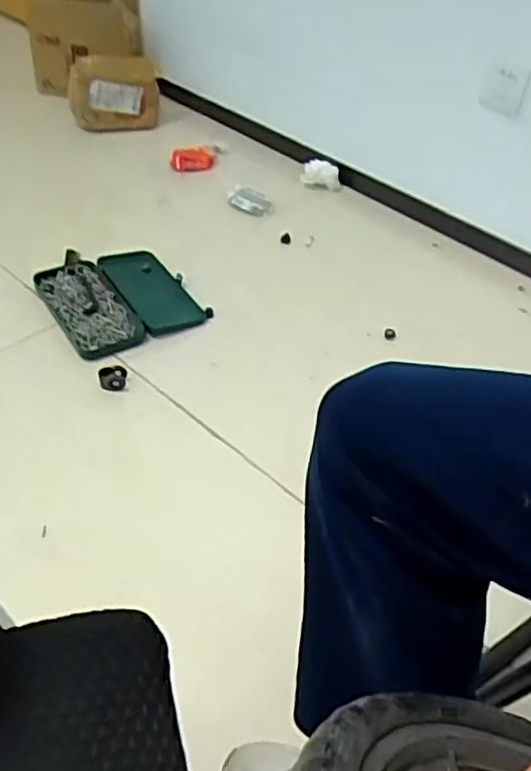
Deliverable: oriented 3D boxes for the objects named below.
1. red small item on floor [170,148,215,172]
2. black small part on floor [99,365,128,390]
[{"bbox_3d":[-0.169,-0.520,1.588,0.100,0.043,0.060,0,45,-8],"label":"red small item on floor"},{"bbox_3d":[-0.243,-0.012,1.094,0.042,0.019,0.038,0,45,-8],"label":"black small part on floor"}]

